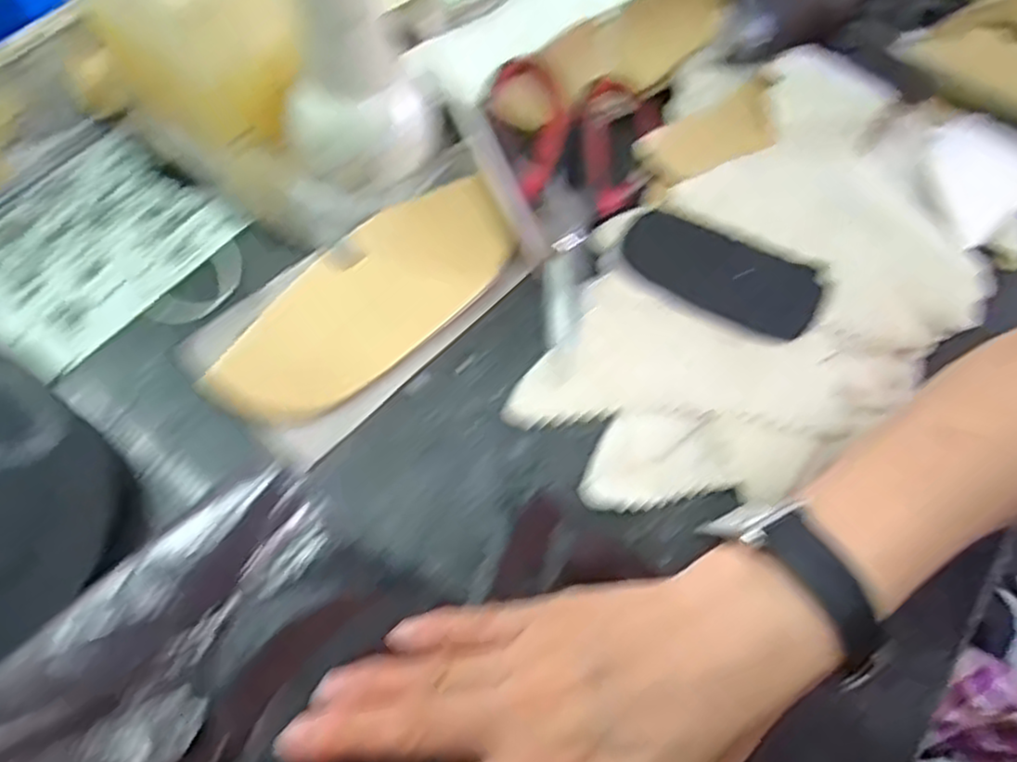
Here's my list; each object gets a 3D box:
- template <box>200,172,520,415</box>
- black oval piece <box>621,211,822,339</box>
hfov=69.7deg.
[{"bbox_3d":[-0.065,-0.038,0.349,0.155,0.008,0.058,-40,100,-11],"label":"template"},{"bbox_3d":[0.109,-0.057,0.381,0.101,0.007,0.049,29,65,14],"label":"black oval piece"}]

